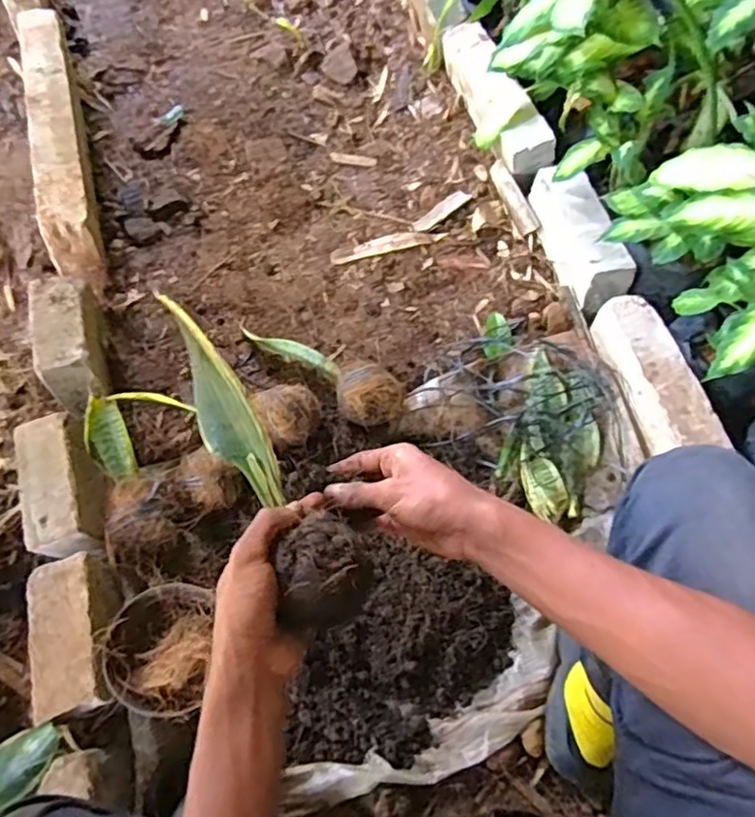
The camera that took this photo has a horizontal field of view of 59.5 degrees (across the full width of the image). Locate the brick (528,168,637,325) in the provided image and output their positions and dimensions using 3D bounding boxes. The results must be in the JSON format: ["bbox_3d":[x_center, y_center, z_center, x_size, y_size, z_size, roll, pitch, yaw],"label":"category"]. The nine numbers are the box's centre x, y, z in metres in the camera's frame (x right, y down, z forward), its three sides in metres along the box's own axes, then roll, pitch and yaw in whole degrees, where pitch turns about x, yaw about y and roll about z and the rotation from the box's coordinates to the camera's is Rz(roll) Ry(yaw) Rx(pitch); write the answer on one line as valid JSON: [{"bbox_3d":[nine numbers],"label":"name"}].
[{"bbox_3d":[0.344,-0.287,1.131,0.085,0.108,0.262,-13,66,-7],"label":"brick"}]

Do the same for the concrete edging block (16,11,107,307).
[{"bbox_3d":[-0.593,-0.499,1.248,0.085,0.163,0.628,-16,66,-9],"label":"concrete edging block"}]

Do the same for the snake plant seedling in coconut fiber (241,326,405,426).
[{"bbox_3d":[-0.087,-0.070,1.076,0.309,0.077,0.096,31,66,31],"label":"snake plant seedling in coconut fiber"}]

